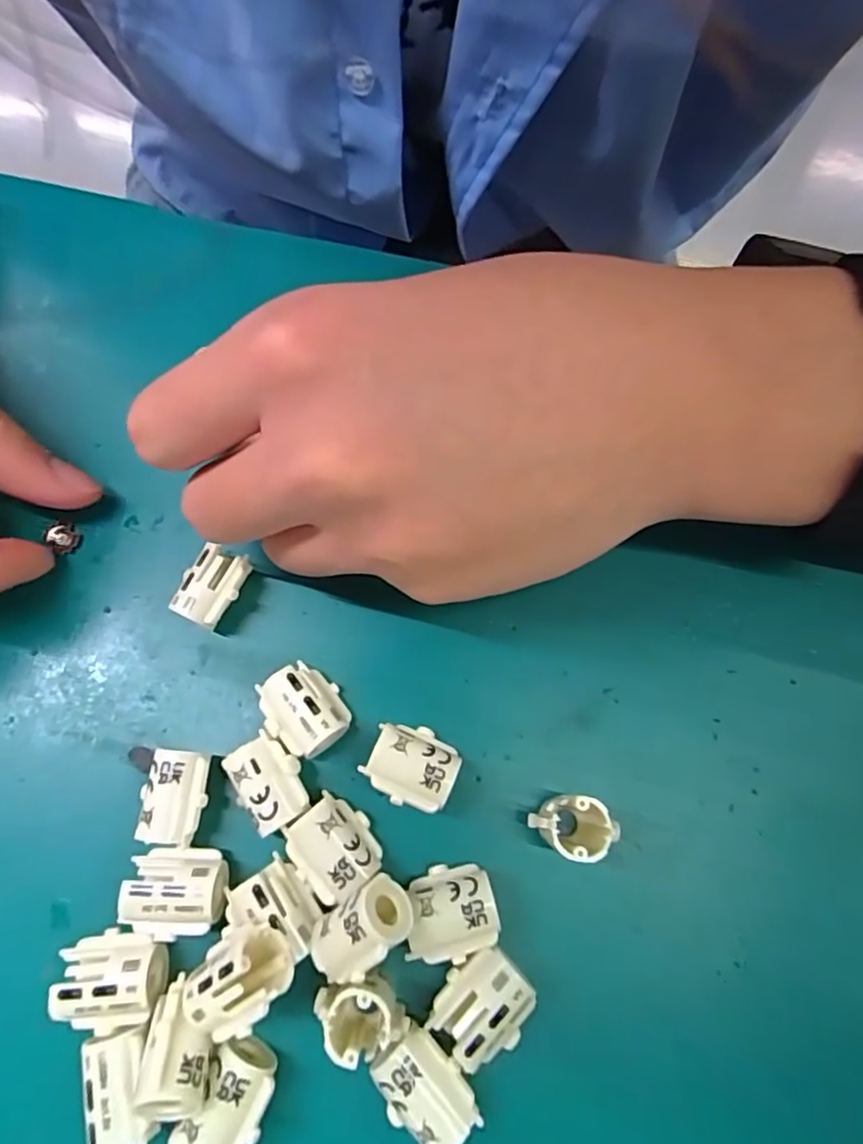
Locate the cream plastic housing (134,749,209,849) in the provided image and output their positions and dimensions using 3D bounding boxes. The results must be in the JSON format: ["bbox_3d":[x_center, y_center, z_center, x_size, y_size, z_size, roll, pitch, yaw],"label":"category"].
[{"bbox_3d":[-0.063,0.057,0.160,0.015,0.015,0.021,7,75,1],"label":"cream plastic housing"}]

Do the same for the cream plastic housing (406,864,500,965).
[{"bbox_3d":[0.005,0.081,0.149,0.020,0.012,0.018,-3,75,-2],"label":"cream plastic housing"}]

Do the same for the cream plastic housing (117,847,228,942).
[{"bbox_3d":[-0.061,0.077,0.152,0.023,0.014,0.019,-1,75,-1],"label":"cream plastic housing"}]

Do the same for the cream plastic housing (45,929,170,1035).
[{"bbox_3d":[-0.073,0.095,0.147,0.026,0.014,0.019,-4,75,-2],"label":"cream plastic housing"}]

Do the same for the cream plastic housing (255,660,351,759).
[{"bbox_3d":[-0.033,0.036,0.166,0.019,0.016,0.023,-35,78,-10],"label":"cream plastic housing"}]

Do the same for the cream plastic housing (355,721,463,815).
[{"bbox_3d":[-0.005,0.049,0.161,0.022,0.014,0.018,22,76,5],"label":"cream plastic housing"}]

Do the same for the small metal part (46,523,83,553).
[{"bbox_3d":[-0.110,-0.011,0.188,0.008,0.004,0.009,-33,78,-9],"label":"small metal part"}]

